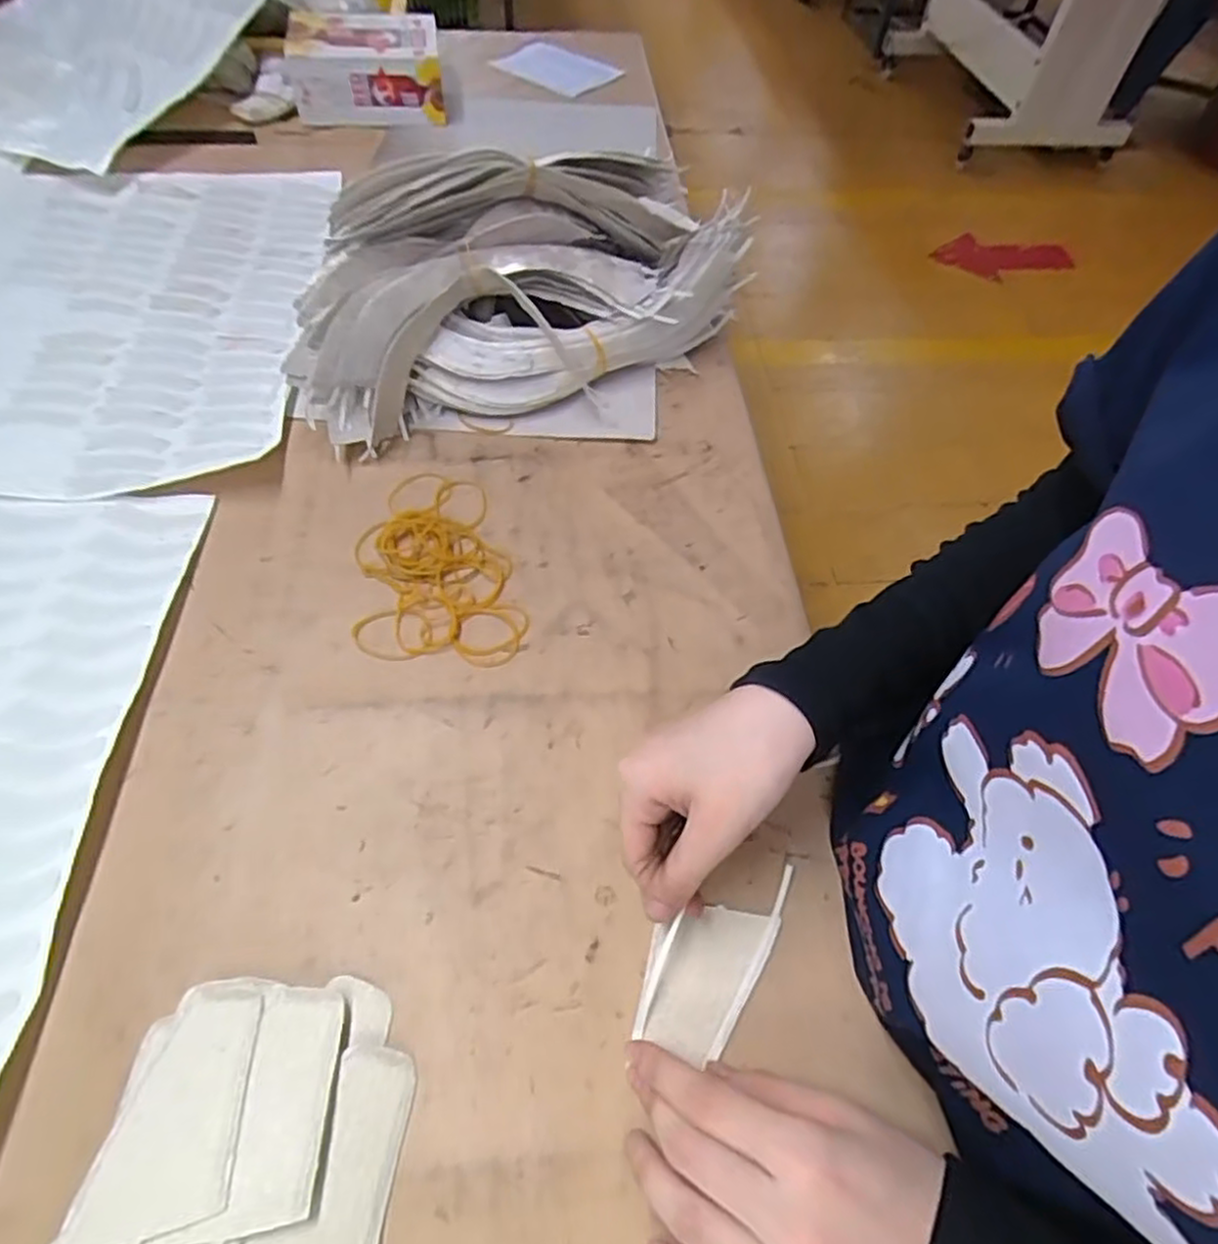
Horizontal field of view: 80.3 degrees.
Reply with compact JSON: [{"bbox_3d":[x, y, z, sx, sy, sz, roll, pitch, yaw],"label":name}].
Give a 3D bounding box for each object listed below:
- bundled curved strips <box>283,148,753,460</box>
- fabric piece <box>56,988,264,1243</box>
[{"bbox_3d":[-0.065,-0.268,0.554,0.369,0.132,0.165,-21,60,-17],"label":"bundled curved strips"},{"bbox_3d":[-0.175,0.194,0.288,0.055,0.004,0.083,-3,47,-8],"label":"fabric piece"}]

